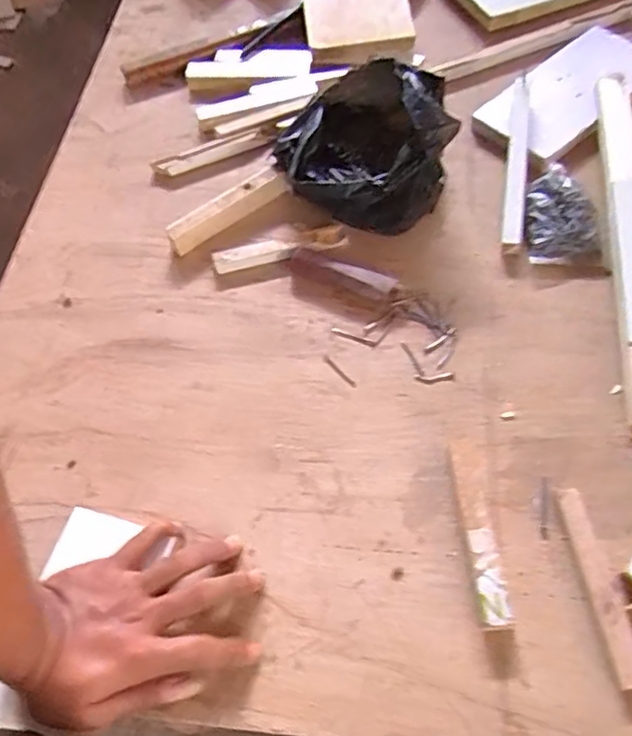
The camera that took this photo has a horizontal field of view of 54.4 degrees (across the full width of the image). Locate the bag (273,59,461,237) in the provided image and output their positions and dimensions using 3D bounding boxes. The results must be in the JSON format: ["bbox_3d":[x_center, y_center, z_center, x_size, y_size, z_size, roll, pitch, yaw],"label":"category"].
[{"bbox_3d":[0.044,-0.223,0.621,0.161,0.105,0.167,-14,62,-2],"label":"bag"}]

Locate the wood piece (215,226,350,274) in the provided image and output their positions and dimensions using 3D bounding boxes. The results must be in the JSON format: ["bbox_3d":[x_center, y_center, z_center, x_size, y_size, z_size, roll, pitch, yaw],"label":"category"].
[{"bbox_3d":[-0.037,-0.120,0.621,0.133,0.014,0.027,-12,60,-2],"label":"wood piece"}]

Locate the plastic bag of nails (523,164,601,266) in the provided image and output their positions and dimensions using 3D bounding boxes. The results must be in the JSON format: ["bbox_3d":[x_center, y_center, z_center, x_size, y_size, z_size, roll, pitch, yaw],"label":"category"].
[{"bbox_3d":[0.239,-0.153,0.606,0.067,0.033,0.109,3,63,8],"label":"plastic bag of nails"}]

